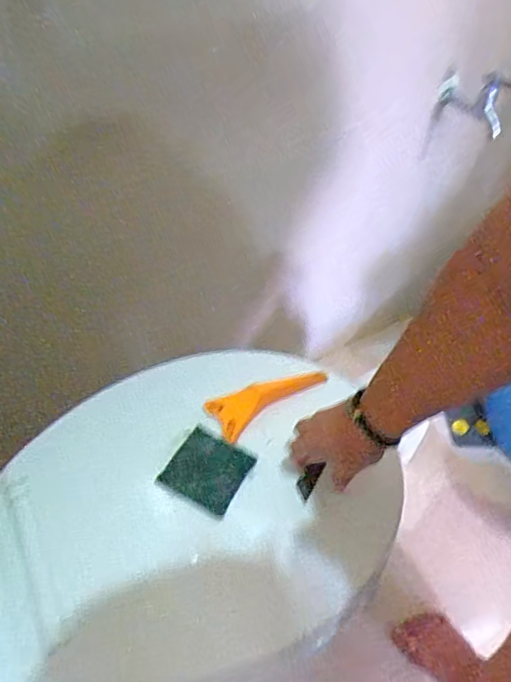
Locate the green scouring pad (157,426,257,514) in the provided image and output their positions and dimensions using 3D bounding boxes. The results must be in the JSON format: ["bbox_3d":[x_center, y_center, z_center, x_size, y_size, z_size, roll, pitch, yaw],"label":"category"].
[{"bbox_3d":[-0.050,0.135,0.530,0.076,0.011,0.078,23,50,18],"label":"green scouring pad"}]

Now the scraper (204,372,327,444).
[{"bbox_3d":[0.024,0.070,0.593,0.156,0.014,0.056,-17,50,-17],"label":"scraper"}]

